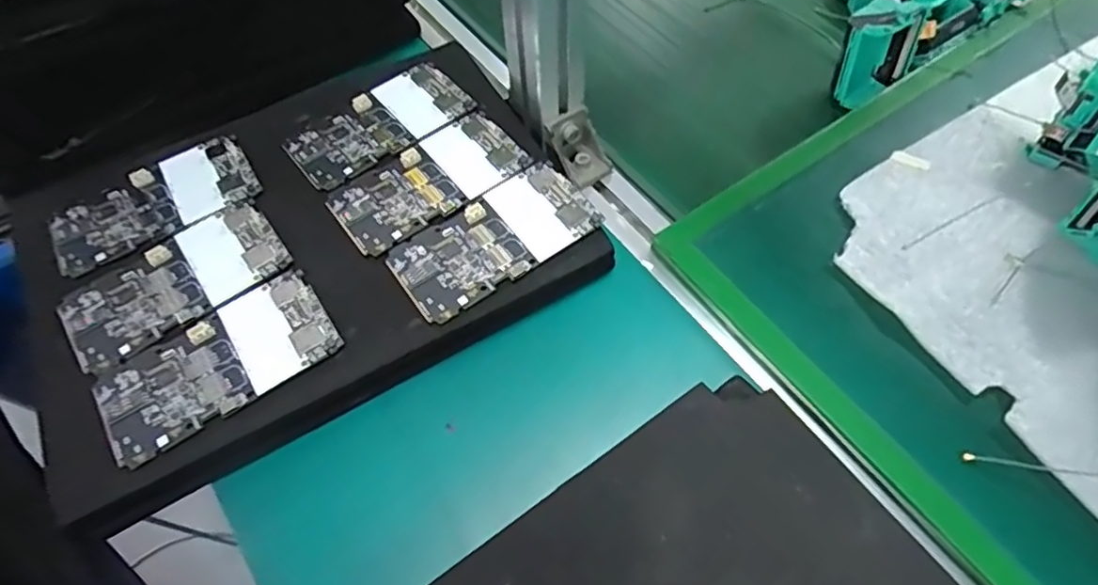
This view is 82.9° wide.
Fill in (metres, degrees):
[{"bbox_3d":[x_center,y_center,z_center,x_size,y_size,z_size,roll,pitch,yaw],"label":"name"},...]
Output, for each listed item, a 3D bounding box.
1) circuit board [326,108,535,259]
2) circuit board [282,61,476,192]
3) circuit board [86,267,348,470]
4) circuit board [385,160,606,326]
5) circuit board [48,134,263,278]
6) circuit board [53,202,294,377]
[{"bbox_3d":[-0.081,-0.077,0.426,0.130,0.005,0.067,-38,65,-18],"label":"circuit board"},{"bbox_3d":[-0.124,-0.125,0.454,0.130,0.008,0.067,-39,65,-19],"label":"circuit board"},{"bbox_3d":[-0.193,0.041,0.363,0.129,0.009,0.064,-31,63,-15],"label":"circuit board"},{"bbox_3d":[-0.035,-0.034,0.401,0.128,0.008,0.065,-34,64,-17],"label":"circuit board"},{"bbox_3d":[-0.267,-0.061,0.421,0.129,0.013,0.063,-33,64,-16],"label":"circuit board"},{"bbox_3d":[-0.234,-0.007,0.388,0.130,0.008,0.065,-35,64,-17],"label":"circuit board"}]

